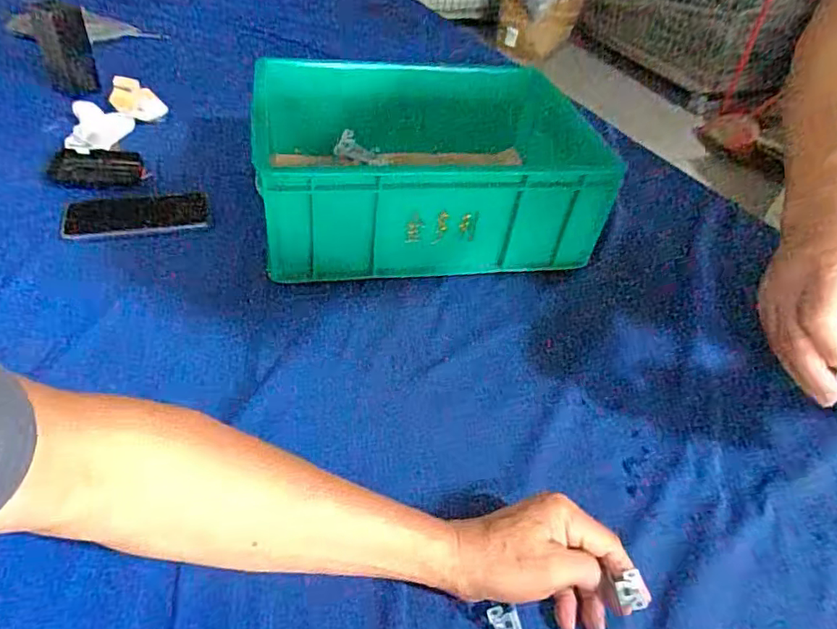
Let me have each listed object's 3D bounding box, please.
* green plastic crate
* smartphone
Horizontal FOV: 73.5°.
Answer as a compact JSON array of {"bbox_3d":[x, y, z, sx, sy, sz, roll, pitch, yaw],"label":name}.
[{"bbox_3d":[-0.007,-0.207,0.736,0.392,0.146,0.328,-4,44,-12],"label":"green plastic crate"},{"bbox_3d":[-0.349,-0.122,0.697,0.163,0.009,0.085,-10,46,-18],"label":"smartphone"}]

